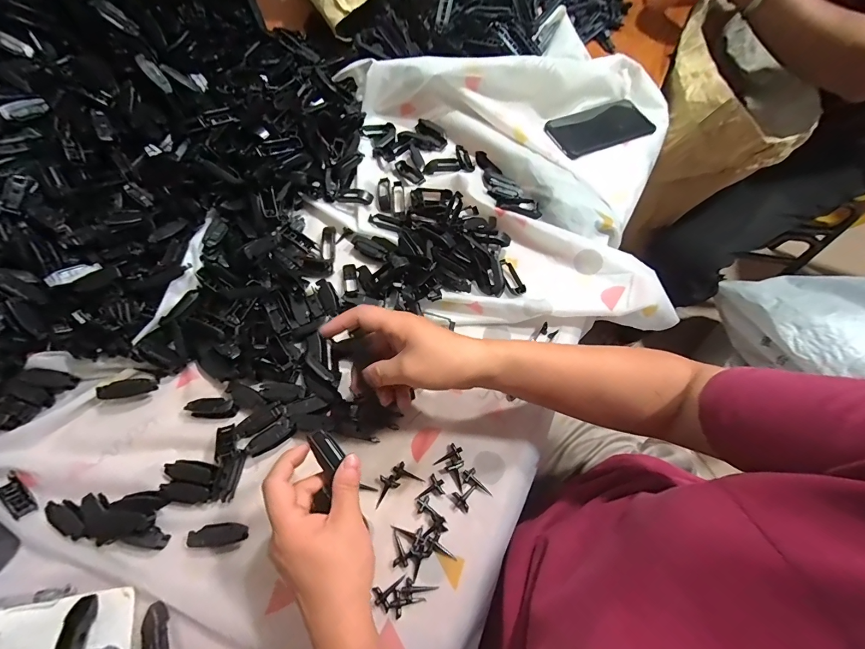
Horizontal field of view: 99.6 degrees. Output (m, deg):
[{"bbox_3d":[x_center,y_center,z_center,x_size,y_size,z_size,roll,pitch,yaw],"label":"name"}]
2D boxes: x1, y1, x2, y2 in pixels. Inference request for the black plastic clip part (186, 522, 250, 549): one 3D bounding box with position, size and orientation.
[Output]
[{"bbox_3d":[-0.200,0.197,0.343,0.054,0.015,0.019,-5,67,-3],"label":"black plastic clip part"}]

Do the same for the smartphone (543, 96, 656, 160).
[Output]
[{"bbox_3d":[0.254,-0.299,0.551,0.170,0.017,0.083,-23,74,-10],"label":"smartphone"}]

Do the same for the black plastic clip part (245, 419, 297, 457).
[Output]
[{"bbox_3d":[-0.165,0.116,0.377,0.050,0.011,0.020,-30,71,-12],"label":"black plastic clip part"}]

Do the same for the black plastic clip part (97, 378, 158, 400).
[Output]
[{"bbox_3d":[-0.328,0.068,0.394,0.049,0.009,0.018,-8,70,-31],"label":"black plastic clip part"}]

